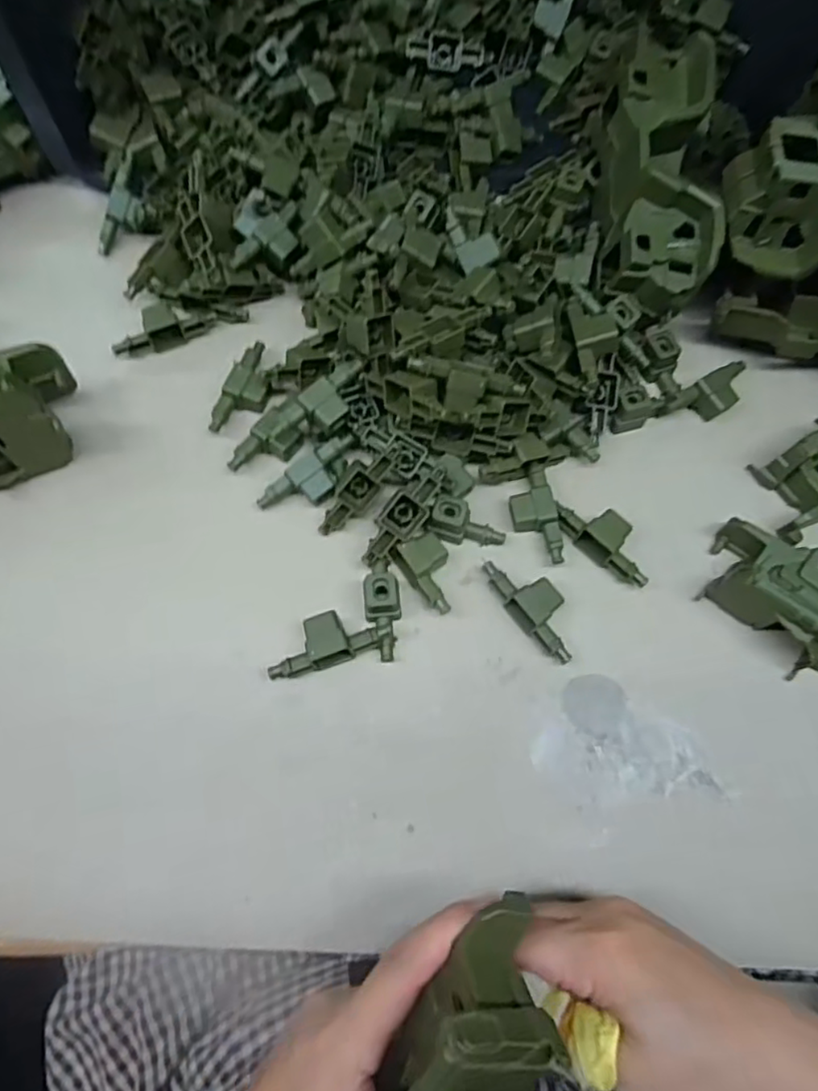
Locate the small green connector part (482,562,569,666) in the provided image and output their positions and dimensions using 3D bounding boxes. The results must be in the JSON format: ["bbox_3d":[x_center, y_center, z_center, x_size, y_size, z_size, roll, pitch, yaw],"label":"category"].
[{"bbox_3d":[0.071,0.034,0.353,0.029,0.019,0.067,-28,73,-11],"label":"small green connector part"}]

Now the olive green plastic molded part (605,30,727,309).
[{"bbox_3d":[0.153,-0.228,0.394,0.059,0.060,0.168,3,70,0],"label":"olive green plastic molded part"}]

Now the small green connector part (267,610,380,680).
[{"bbox_3d":[-0.044,0.051,0.343,0.066,0.018,0.028,-12,71,-6],"label":"small green connector part"}]

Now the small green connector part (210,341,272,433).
[{"bbox_3d":[-0.101,-0.098,0.399,0.027,0.017,0.066,23,71,7],"label":"small green connector part"}]

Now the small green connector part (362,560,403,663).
[{"bbox_3d":[-0.014,0.034,0.349,0.019,0.020,0.056,-7,71,-4],"label":"small green connector part"}]

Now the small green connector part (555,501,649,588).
[{"bbox_3d":[0.115,-0.004,0.366,0.029,0.011,0.064,-42,76,-14],"label":"small green connector part"}]

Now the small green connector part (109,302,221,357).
[{"bbox_3d":[-0.162,-0.147,0.416,0.066,0.015,0.030,-22,72,-9],"label":"small green connector part"}]

